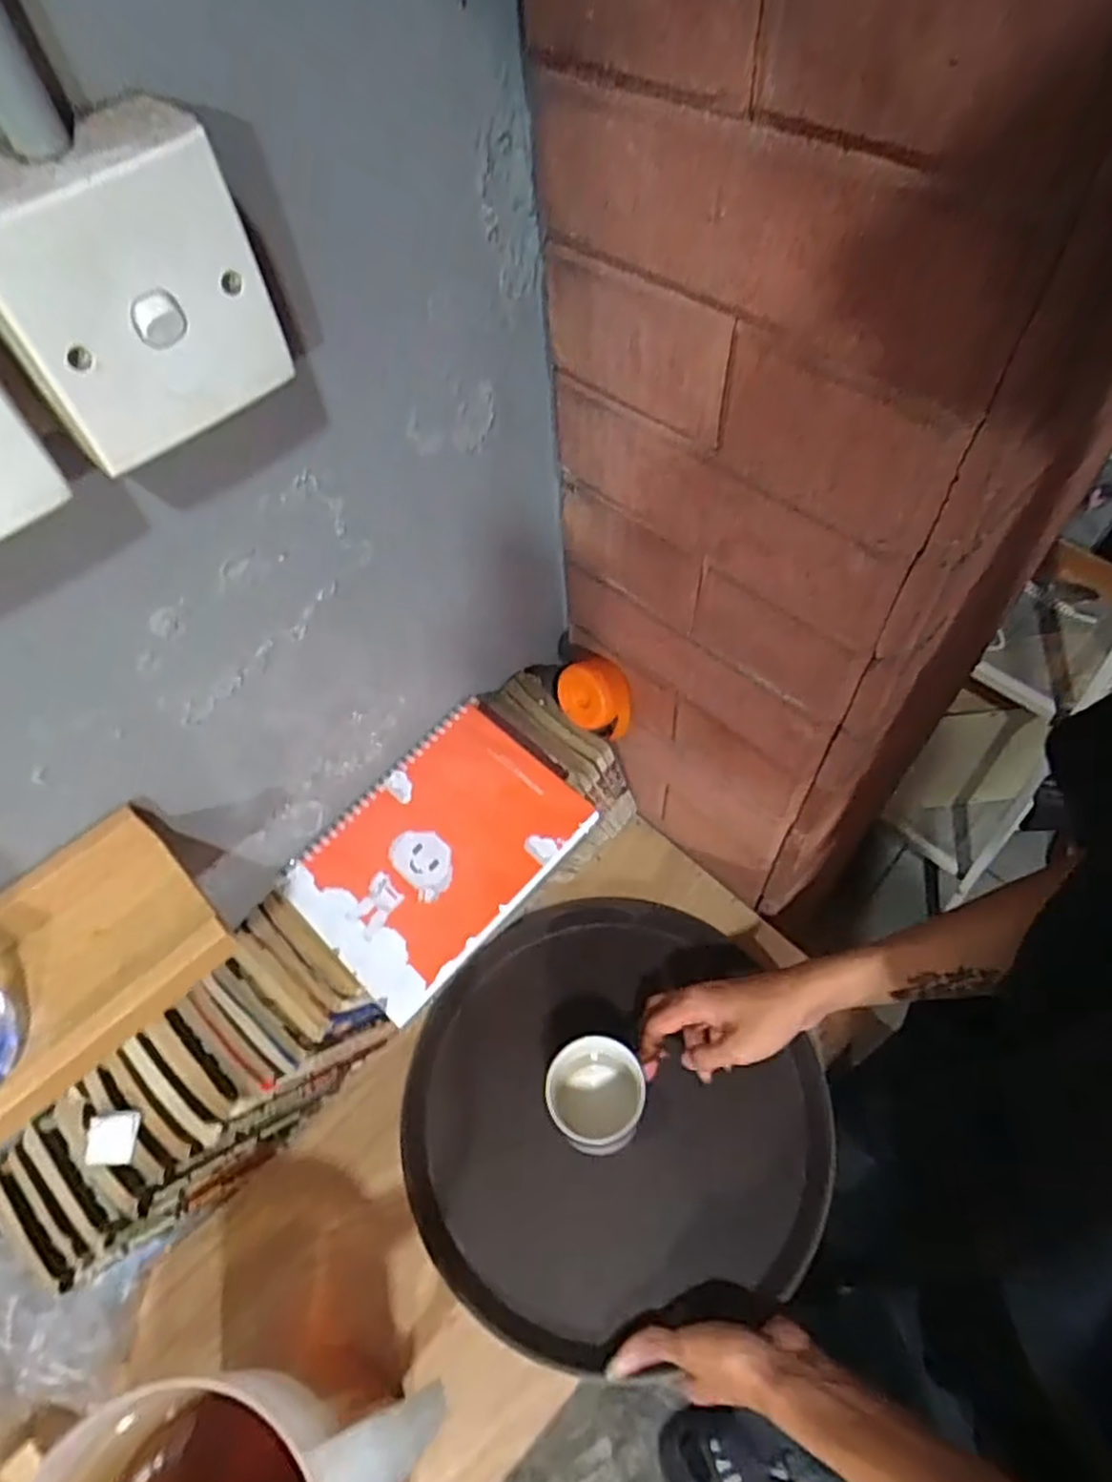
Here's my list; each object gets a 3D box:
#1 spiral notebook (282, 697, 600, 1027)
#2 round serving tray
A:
[{"bbox_3d":[-0.091,0.084,0.587,0.152,0.018,0.208,39,77,22],"label":"spiral notebook"},{"bbox_3d":[0.042,0.286,0.618,0.324,0.036,0.313,-2,57,3],"label":"round serving tray"}]

